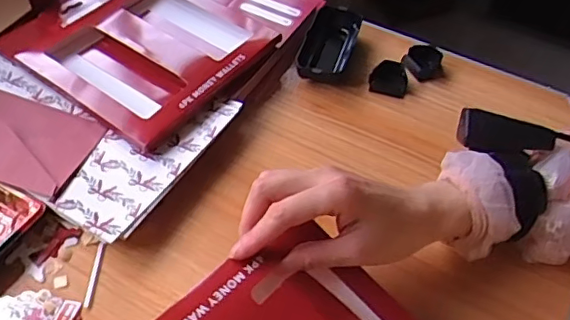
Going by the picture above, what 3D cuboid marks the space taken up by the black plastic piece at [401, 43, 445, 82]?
[{"bbox_3d":[0.152,-0.106,0.607,0.037,0.019,0.037,-22,55,-18],"label":"black plastic piece"}]

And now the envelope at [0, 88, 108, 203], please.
[{"bbox_3d":[-0.257,-0.027,0.511,0.172,0.010,0.090,20,52,12],"label":"envelope"}]

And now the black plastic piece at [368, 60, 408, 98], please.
[{"bbox_3d":[0.109,-0.086,0.589,0.039,0.017,0.034,14,52,9],"label":"black plastic piece"}]

